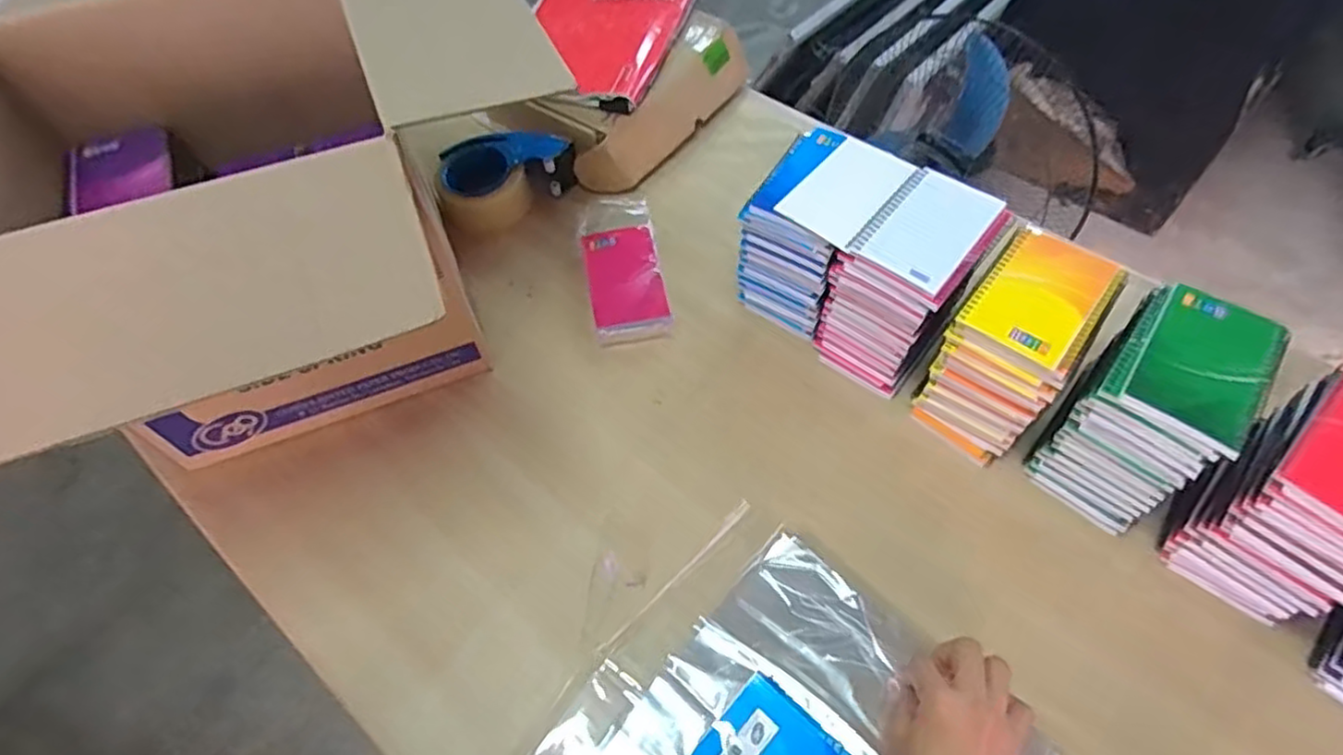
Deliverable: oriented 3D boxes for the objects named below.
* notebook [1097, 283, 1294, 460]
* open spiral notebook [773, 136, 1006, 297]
[{"bbox_3d":[0.412,-0.016,0.531,0.093,0.014,0.140,35,65,23],"label":"notebook"},{"bbox_3d":[0.202,-0.159,0.638,0.167,0.013,0.135,34,64,22],"label":"open spiral notebook"}]

